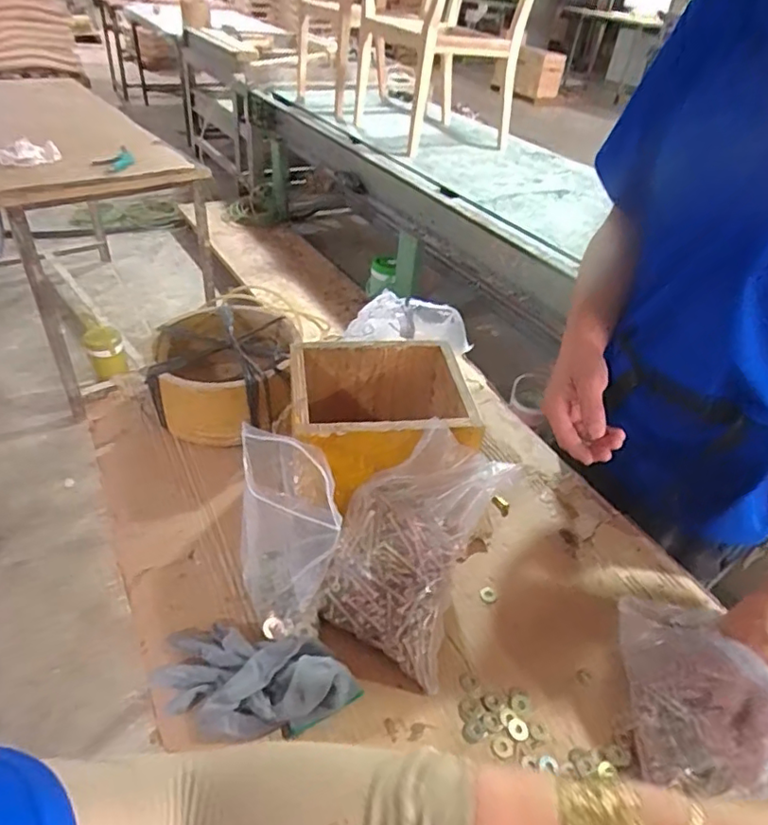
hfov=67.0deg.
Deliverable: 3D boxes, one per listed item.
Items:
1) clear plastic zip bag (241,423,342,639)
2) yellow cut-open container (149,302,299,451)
[{"bbox_3d":[-0.095,0.125,0.570,0.080,0.192,0.117,-4,40,-13],"label":"clear plastic zip bag"},{"bbox_3d":[-0.235,-0.058,0.865,0.204,0.112,0.214,2,39,-6],"label":"yellow cut-open container"}]

